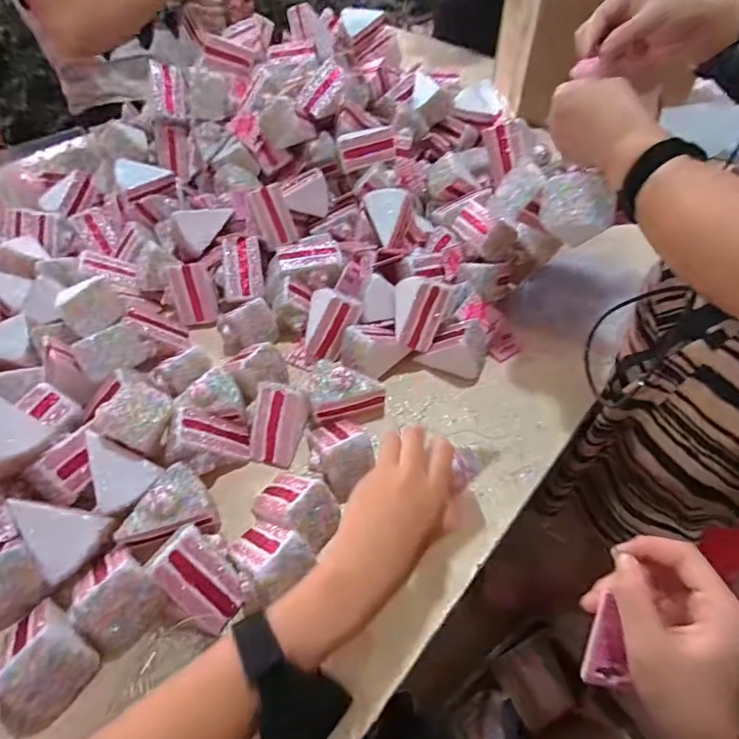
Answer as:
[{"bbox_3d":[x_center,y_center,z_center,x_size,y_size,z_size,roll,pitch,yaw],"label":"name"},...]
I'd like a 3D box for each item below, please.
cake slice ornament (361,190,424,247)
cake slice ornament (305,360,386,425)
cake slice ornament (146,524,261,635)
[{"bbox_3d":[0.034,-0.218,0.656,0.067,0.087,0.042,-15,5,20],"label":"cake slice ornament"},{"bbox_3d":[-0.029,0.025,0.539,0.088,0.064,0.060,-11,53,-7],"label":"cake slice ornament"},{"bbox_3d":[-0.150,0.186,0.405,0.062,0.055,0.079,-39,61,-25],"label":"cake slice ornament"}]

